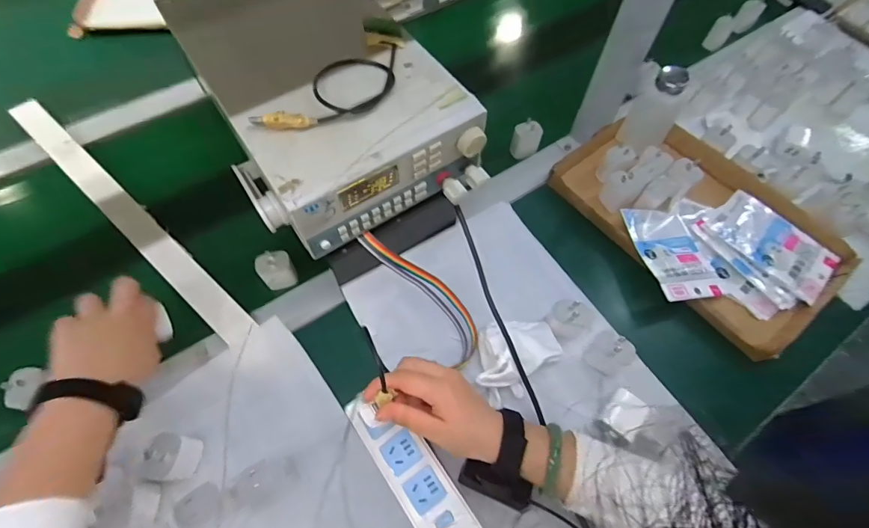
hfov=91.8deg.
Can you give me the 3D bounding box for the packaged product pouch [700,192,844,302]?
[{"bbox_3d":[0.456,-0.030,0.568,0.096,0.010,0.155,-39,70,-19],"label":"packaged product pouch"}]

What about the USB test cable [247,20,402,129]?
[{"bbox_3d":[-0.082,-0.183,0.418,0.074,0.017,0.187,30,66,13],"label":"USB test cable"}]

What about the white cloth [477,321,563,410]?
[{"bbox_3d":[0.091,0.101,0.489,0.108,0.045,0.079,-41,71,-20],"label":"white cloth"}]

